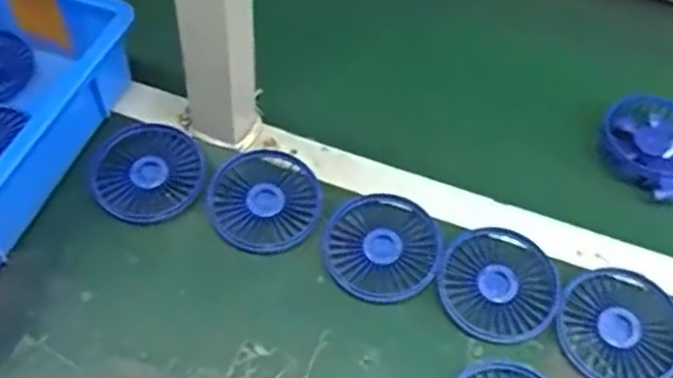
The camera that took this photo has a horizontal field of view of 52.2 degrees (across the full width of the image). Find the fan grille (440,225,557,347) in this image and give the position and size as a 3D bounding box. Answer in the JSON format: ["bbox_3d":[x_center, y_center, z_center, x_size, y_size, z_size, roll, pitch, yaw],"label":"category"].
[{"bbox_3d":[0.120,0.070,0.509,0.083,0.019,0.085,-34,63,-24],"label":"fan grille"}]

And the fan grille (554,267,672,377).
[{"bbox_3d":[0.204,0.102,0.499,0.084,0.022,0.085,2,55,-3],"label":"fan grille"}]

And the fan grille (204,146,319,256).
[{"bbox_3d":[-0.055,0.008,0.543,0.085,0.016,0.085,2,55,-3],"label":"fan grille"}]

